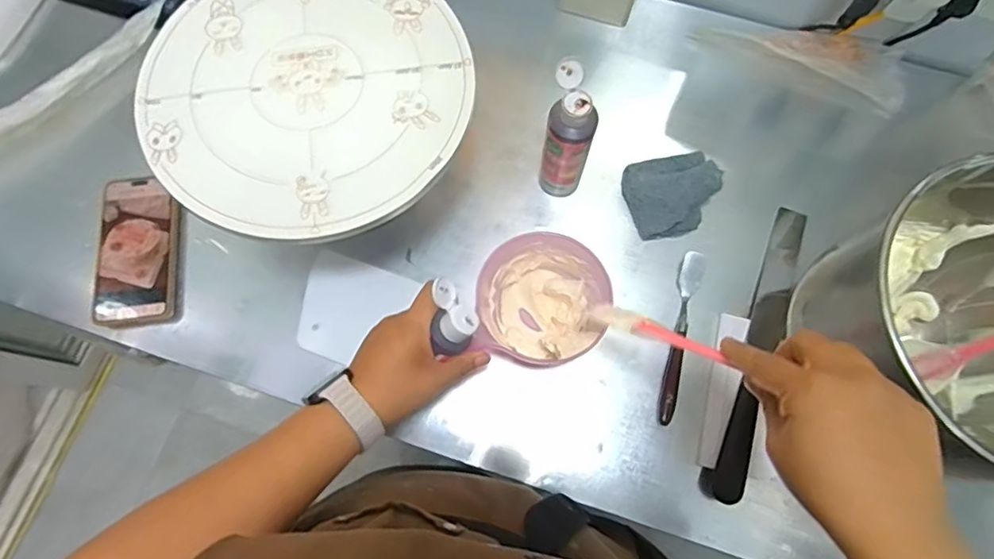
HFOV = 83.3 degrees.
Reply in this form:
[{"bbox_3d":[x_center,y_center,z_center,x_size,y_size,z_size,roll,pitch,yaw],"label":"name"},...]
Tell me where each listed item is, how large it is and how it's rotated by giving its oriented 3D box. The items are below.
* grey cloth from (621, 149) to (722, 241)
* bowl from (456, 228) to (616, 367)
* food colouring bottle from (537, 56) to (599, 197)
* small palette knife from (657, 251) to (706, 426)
[{"bbox_3d":[0.190,-0.094,0.602,0.097,0.026,0.087,-9,74,-3],"label":"grey cloth"},{"bbox_3d":[0.042,0.025,0.544,0.118,0.071,0.119,0,73,0],"label":"bowl"},{"bbox_3d":[0.071,-0.140,0.553,0.047,0.152,0.059,10,74,3],"label":"food colouring bottle"},{"bbox_3d":[0.186,0.056,0.564,0.023,0.012,0.179,16,74,5],"label":"small palette knife"}]

